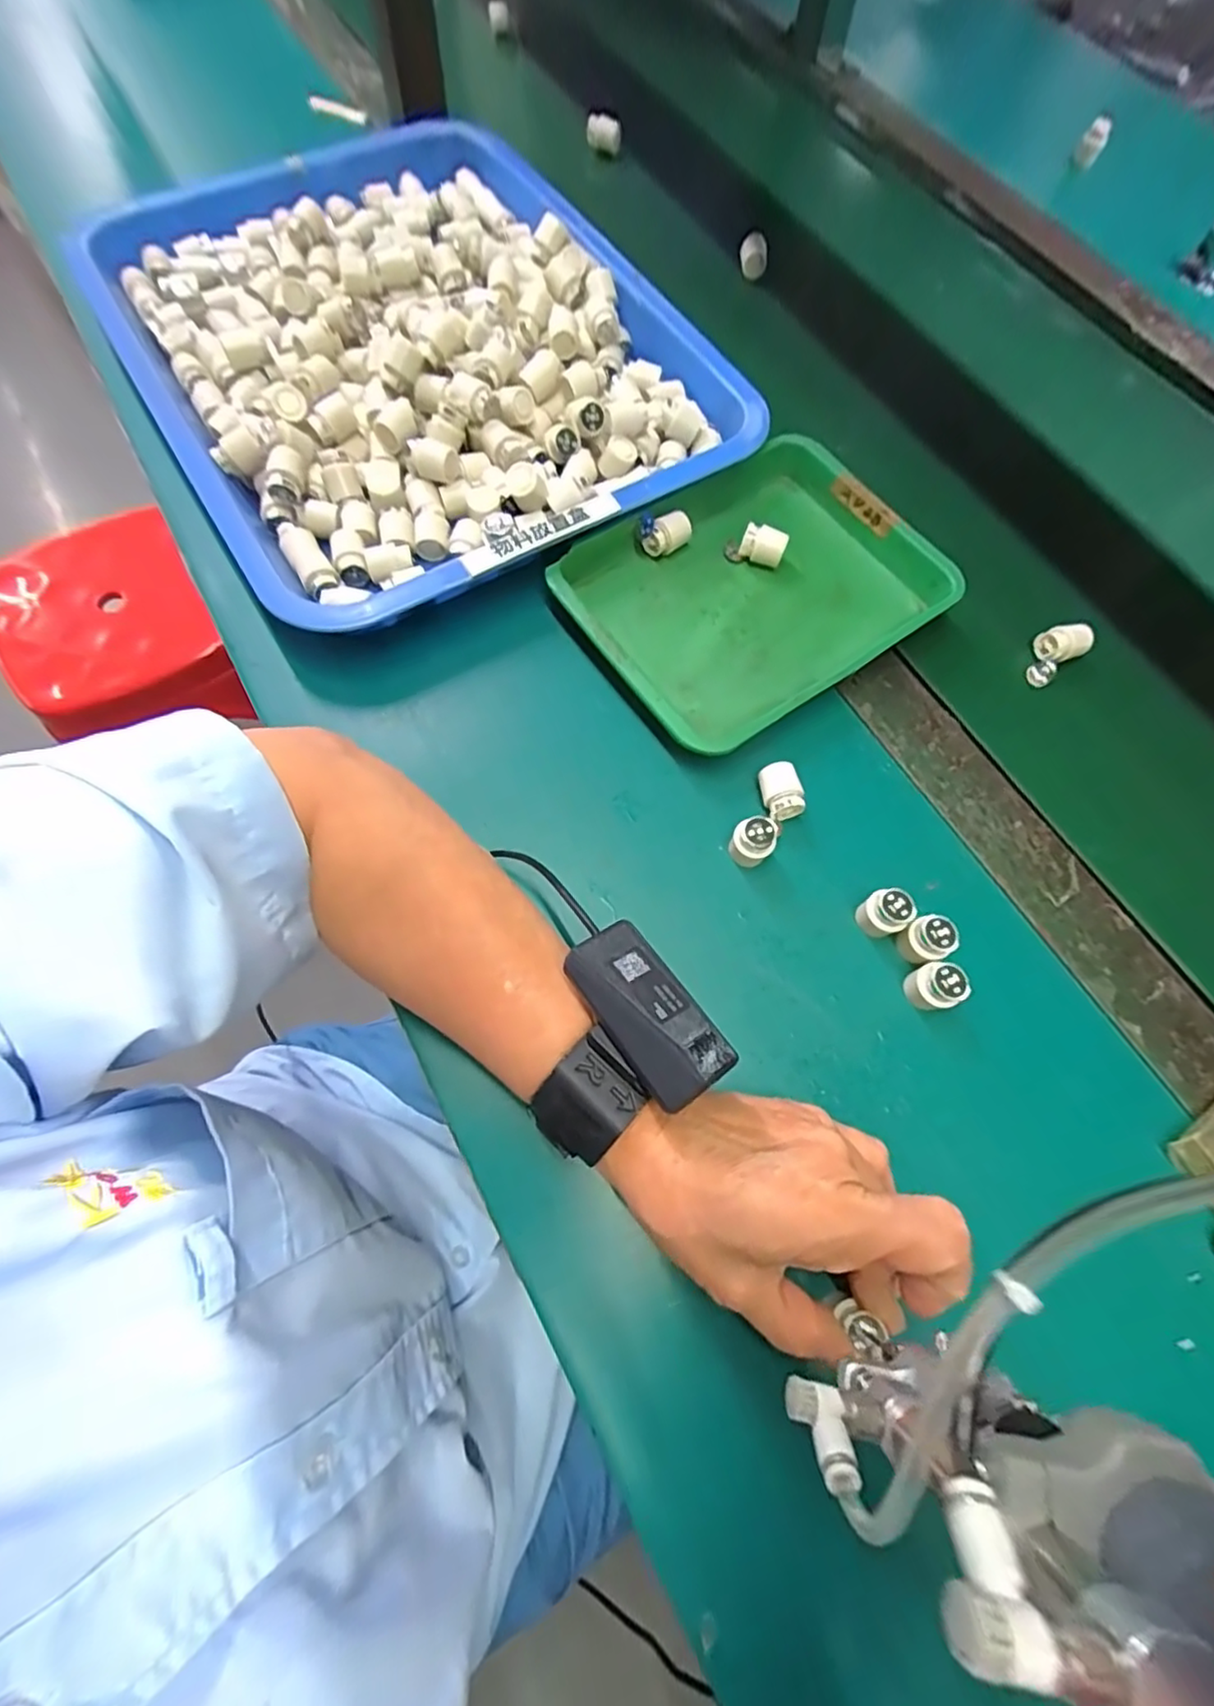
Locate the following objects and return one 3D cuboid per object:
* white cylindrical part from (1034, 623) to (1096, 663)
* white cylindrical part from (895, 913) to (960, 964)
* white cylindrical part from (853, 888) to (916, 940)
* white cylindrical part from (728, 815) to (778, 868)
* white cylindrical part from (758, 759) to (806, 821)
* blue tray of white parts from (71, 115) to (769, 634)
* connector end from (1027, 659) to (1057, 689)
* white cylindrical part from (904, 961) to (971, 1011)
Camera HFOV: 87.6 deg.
[{"bbox_3d":[0.292,-0.132,0.406,0.030,0.023,0.018,-8,70,-7],"label":"white cylindrical part"},{"bbox_3d":[0.158,0.044,0.316,0.022,0.027,0.020,1,69,-3],"label":"white cylindrical part"},{"bbox_3d":[0.140,0.031,0.320,0.019,0.028,0.021,-28,73,-14],"label":"white cylindrical part"},{"bbox_3d":[0.076,-0.005,0.329,0.019,0.029,0.018,1,69,-3],"label":"white cylindrical part"},{"bbox_3d":[0.093,-0.033,0.344,0.020,0.017,0.028,-5,69,-6],"label":"white cylindrical part"},{"bbox_3d":[-0.142,-0.364,0.449,0.349,0.055,0.463,-30,74,-14],"label":"blue tray of white parts"},{"bbox_3d":[0.280,-0.115,0.406,0.015,0.010,0.014,1,68,-2],"label":"connector end"},{"bbox_3d":[0.159,0.066,0.308,0.019,0.027,0.020,1,69,-3],"label":"white cylindrical part"}]

